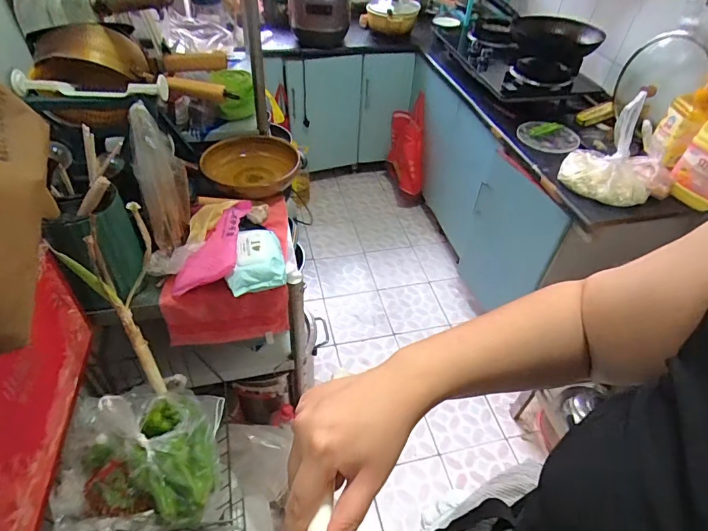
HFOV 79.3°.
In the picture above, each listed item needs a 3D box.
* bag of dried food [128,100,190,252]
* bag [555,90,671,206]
[{"bbox_3d":[-0.355,-0.152,0.793,0.089,0.244,0.086,-21,50,-23],"label":"bag of dried food"},{"bbox_3d":[0.766,-0.323,1.184,0.287,0.243,0.208,24,48,19],"label":"bag"}]

